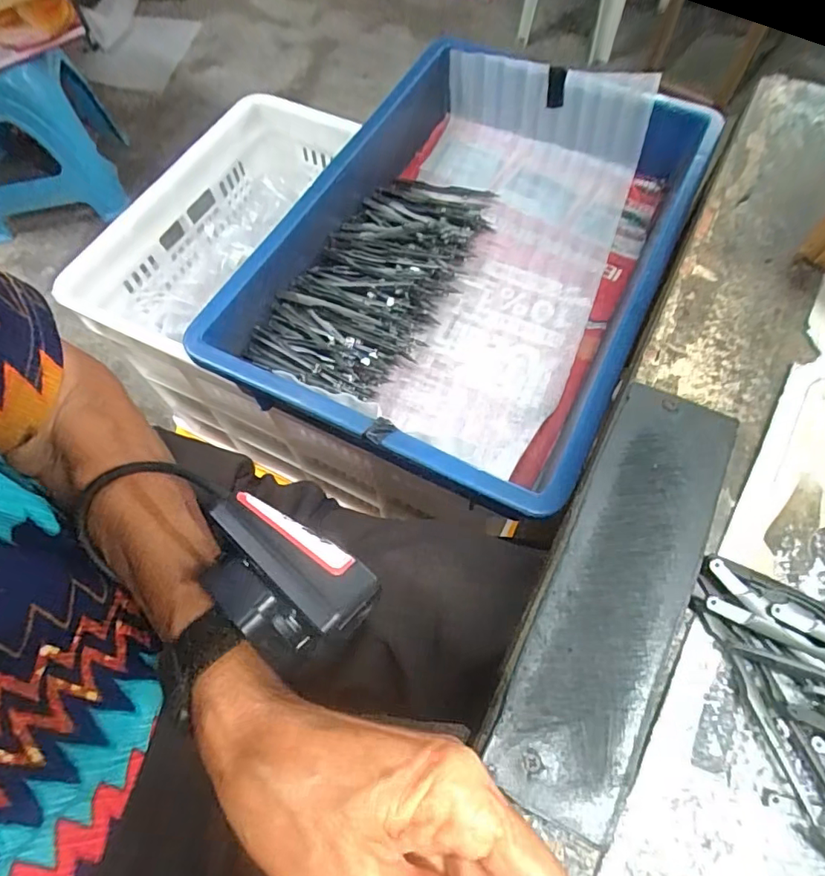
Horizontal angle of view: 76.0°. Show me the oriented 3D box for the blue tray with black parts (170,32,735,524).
[{"bbox_3d":[0.058,-0.169,0.451,0.275,0.087,0.432,25,67,13],"label":"blue tray with black parts"}]

